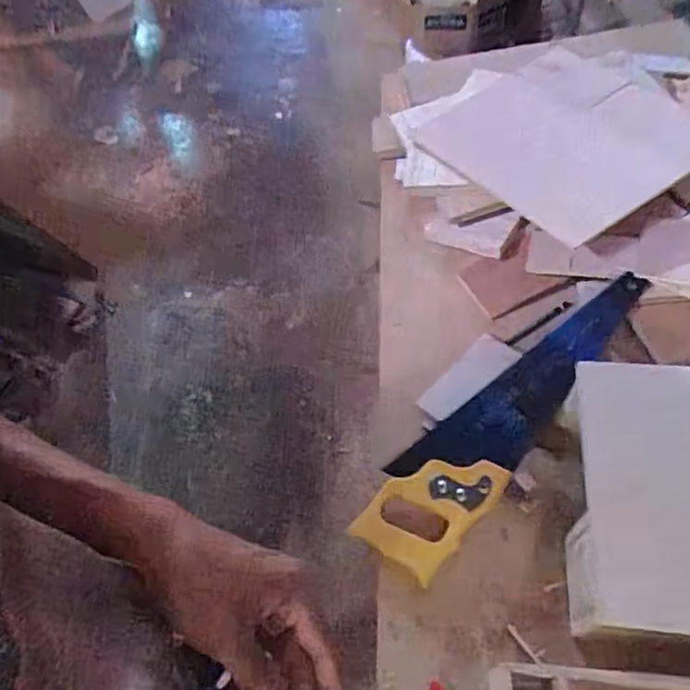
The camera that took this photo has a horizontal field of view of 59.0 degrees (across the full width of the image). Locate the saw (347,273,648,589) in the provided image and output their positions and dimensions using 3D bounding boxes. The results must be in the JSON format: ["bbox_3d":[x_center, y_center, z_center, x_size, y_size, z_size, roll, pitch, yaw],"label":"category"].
[{"bbox_3d":[0.169,0.067,0.650,0.098,0.023,0.395,37,75,24],"label":"saw"}]

